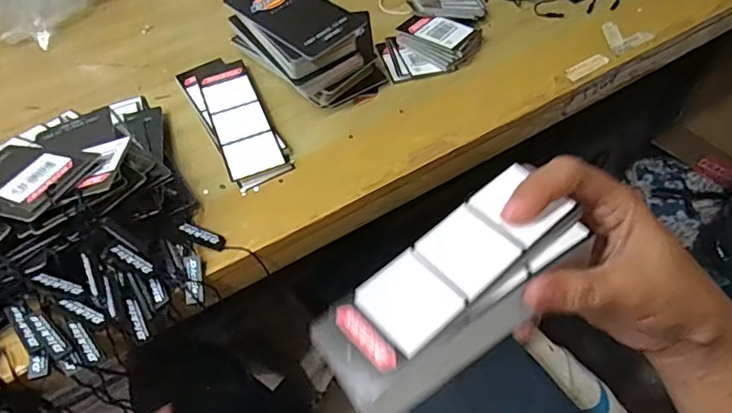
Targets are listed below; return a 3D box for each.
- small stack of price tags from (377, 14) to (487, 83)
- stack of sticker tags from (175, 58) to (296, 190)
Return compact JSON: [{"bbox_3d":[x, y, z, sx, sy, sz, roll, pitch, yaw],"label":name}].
[{"bbox_3d":[0.051,-0.124,0.406,0.077,0.018,0.049,-16,53,-7],"label":"small stack of price tags"},{"bbox_3d":[-0.093,-0.064,0.379,0.045,0.008,0.128,-24,55,-13],"label":"stack of sticker tags"}]

